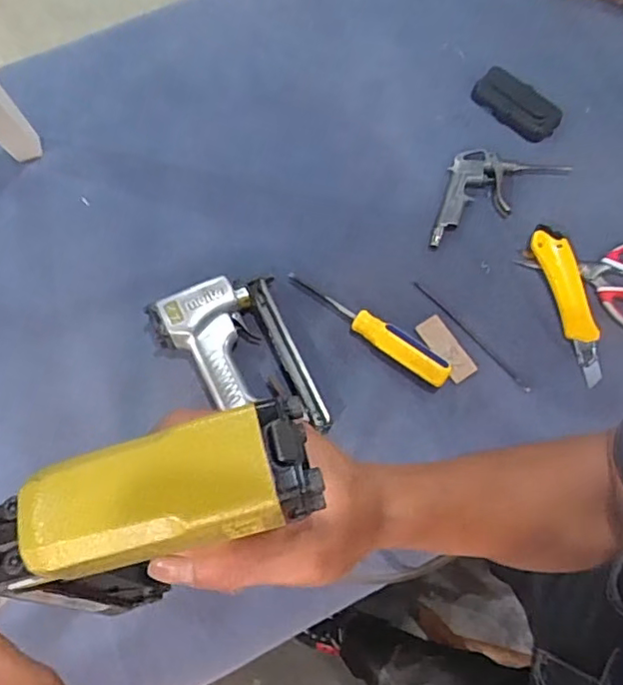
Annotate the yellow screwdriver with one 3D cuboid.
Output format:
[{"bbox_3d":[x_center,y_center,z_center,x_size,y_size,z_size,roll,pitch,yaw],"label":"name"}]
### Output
[{"bbox_3d":[0.064,-0.024,0.621,0.196,0.024,0.036,37,74,11],"label":"yellow screwdriver"}]

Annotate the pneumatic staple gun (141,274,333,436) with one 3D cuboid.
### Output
[{"bbox_3d":[-0.080,0.020,0.609,0.137,0.054,0.176,-19,72,-8],"label":"pneumatic staple gun"}]

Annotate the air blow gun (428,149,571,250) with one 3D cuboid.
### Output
[{"bbox_3d":[0.199,-0.181,0.676,0.182,0.021,0.090,-36,76,-13],"label":"air blow gun"}]

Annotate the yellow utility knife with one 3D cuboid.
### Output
[{"bbox_3d":[0.285,-0.046,0.630,0.041,0.028,0.177,-16,72,-8],"label":"yellow utility knife"}]

